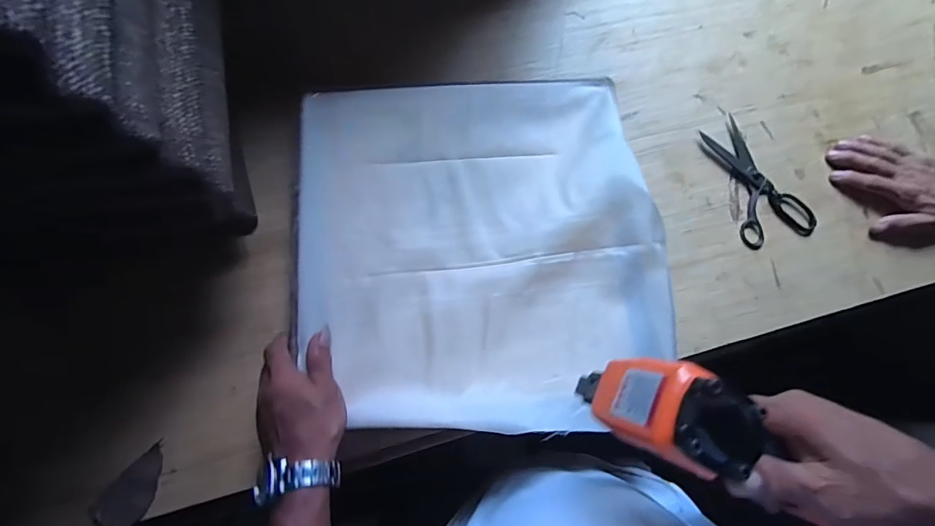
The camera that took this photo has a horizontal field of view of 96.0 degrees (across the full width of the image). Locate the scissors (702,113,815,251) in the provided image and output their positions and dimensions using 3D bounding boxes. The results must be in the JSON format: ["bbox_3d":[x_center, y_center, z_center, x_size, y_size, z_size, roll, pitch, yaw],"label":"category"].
[{"bbox_3d":[0.392,-0.114,0.569,0.099,0.008,0.177,-15,78,-7],"label":"scissors"}]

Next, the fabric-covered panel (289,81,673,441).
[{"bbox_3d":[0.018,-0.022,0.480,0.408,0.035,0.392,-1,79,-1],"label":"fabric-covered panel"}]

